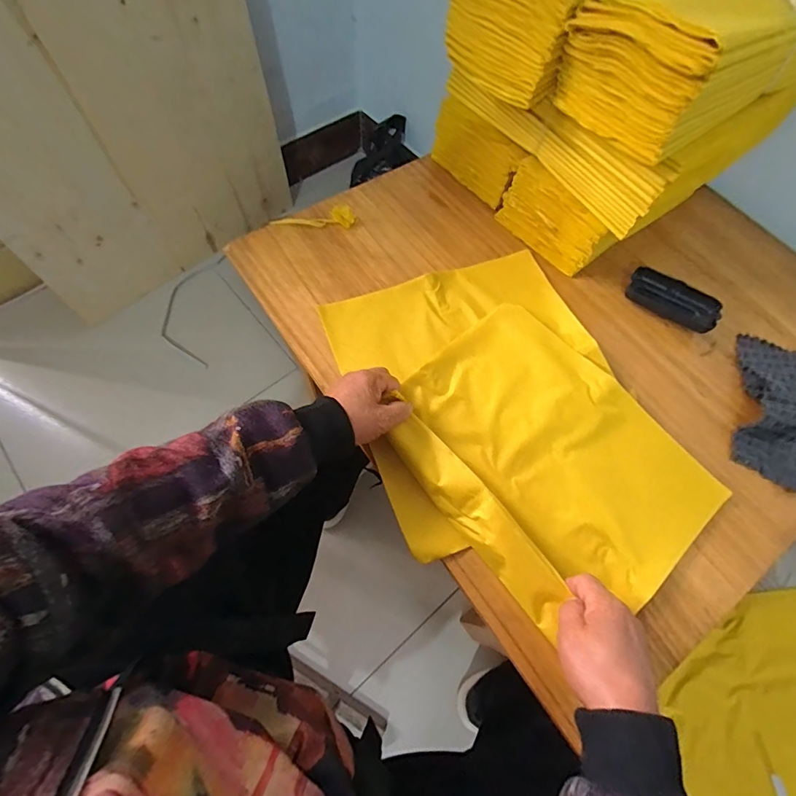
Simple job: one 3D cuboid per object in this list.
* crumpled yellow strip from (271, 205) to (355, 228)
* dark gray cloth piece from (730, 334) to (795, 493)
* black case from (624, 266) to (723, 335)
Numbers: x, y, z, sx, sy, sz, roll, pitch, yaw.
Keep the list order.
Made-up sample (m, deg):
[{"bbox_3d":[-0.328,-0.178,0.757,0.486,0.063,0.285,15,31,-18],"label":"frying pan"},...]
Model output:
[{"bbox_3d":[-0.114,-0.247,0.580,0.108,0.017,0.023,1,67,-2],"label":"crumpled yellow strip"},{"bbox_3d":[0.447,0.012,0.487,0.100,0.031,0.183,19,67,5],"label":"dark gray cloth piece"},{"bbox_3d":[0.353,-0.127,0.551,0.111,0.024,0.044,30,69,10],"label":"black case"}]

